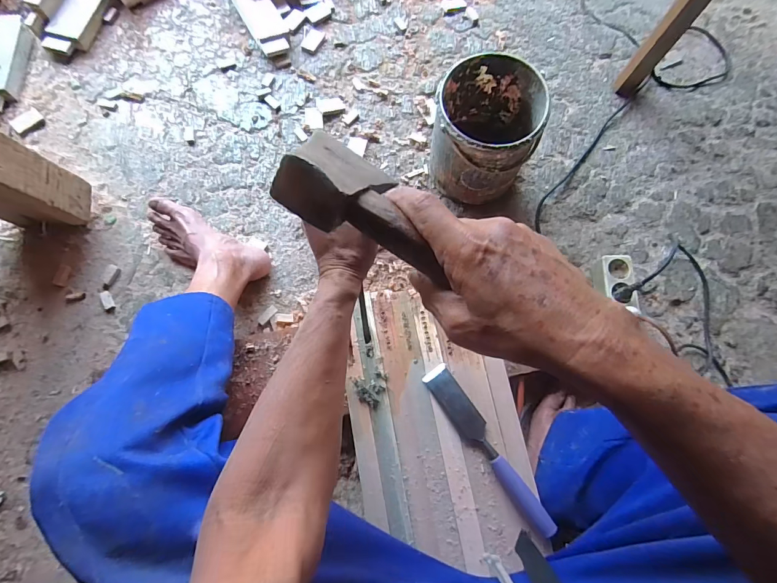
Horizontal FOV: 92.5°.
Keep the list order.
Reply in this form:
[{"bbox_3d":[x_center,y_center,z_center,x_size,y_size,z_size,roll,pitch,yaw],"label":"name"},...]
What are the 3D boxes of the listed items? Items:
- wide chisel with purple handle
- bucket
[{"bbox_3d":[0.130,0.205,0.494,0.038,0.023,0.239,-33,77,-8],"label":"wide chisel with purple handle"},{"bbox_3d":[0.168,-0.282,0.678,0.169,0.186,0.182,5,75,2],"label":"bucket"}]

